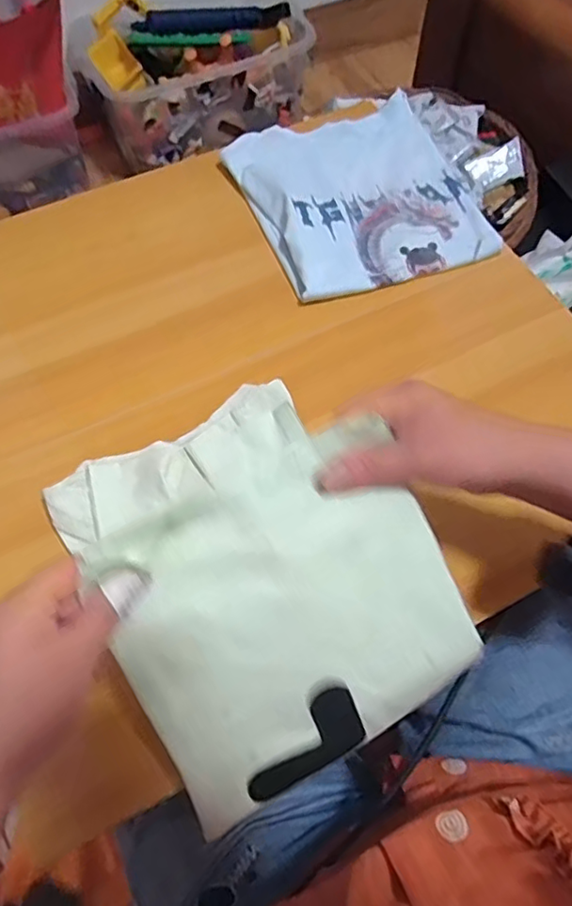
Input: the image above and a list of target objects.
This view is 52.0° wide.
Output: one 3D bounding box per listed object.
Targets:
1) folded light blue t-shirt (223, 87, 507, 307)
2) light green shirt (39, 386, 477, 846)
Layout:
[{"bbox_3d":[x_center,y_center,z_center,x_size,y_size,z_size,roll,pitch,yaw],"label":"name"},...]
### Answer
[{"bbox_3d":[0.078,-0.292,0.644,0.227,0.023,0.264,-18,65,-9],"label":"folded light blue t-shirt"},{"bbox_3d":[-0.030,0.063,0.397,0.203,0.131,0.278,-28,67,-13],"label":"light green shirt"}]

